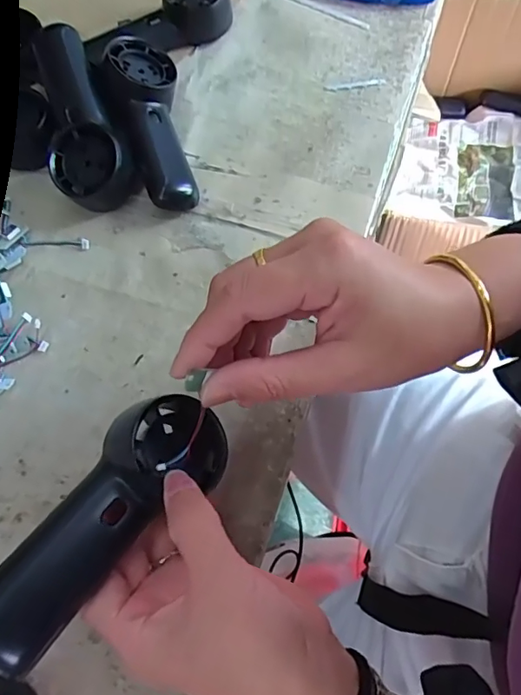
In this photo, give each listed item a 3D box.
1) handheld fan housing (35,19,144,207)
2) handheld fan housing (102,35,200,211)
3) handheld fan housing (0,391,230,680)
[{"bbox_3d":[-0.141,-0.183,0.400,0.060,0.039,0.145,-17,86,-4],"label":"handheld fan housing"},{"bbox_3d":[-0.086,-0.178,0.408,0.050,0.047,0.147,-14,70,-3],"label":"handheld fan housing"},{"bbox_3d":[-0.074,0.083,0.256,0.056,0.032,0.157,34,57,13],"label":"handheld fan housing"}]

